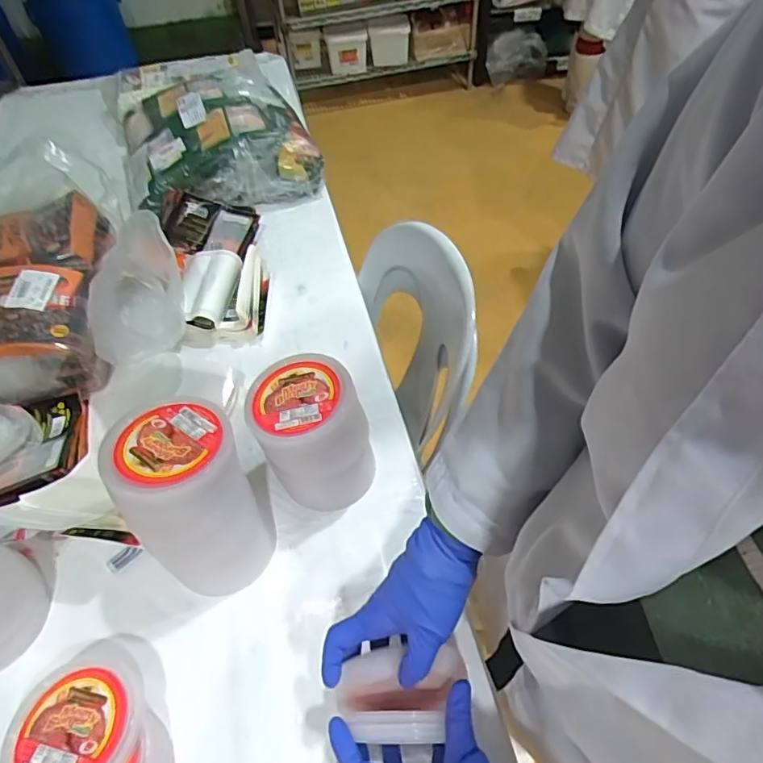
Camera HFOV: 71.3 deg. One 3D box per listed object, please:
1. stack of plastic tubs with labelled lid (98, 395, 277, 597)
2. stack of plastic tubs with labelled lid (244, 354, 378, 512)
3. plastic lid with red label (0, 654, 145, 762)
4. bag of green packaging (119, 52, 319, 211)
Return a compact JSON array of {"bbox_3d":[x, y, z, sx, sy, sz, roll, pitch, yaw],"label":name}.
[{"bbox_3d":[-0.189,0.124,0.561,0.119,0.199,0.146,-31,58,-20],"label":"stack of plastic tubs with labelled lid"},{"bbox_3d":[-0.083,0.065,0.623,0.106,0.167,0.125,-23,55,-15],"label":"stack of plastic tubs with labelled lid"},{"bbox_3d":[-0.273,0.310,0.474,0.106,0.020,0.115,-1,53,1],"label":"plastic lid with red label"},{"bbox_3d":[-0.367,-0.541,1.126,0.351,0.135,0.515,-18,54,-11],"label":"bag of green packaging"}]

